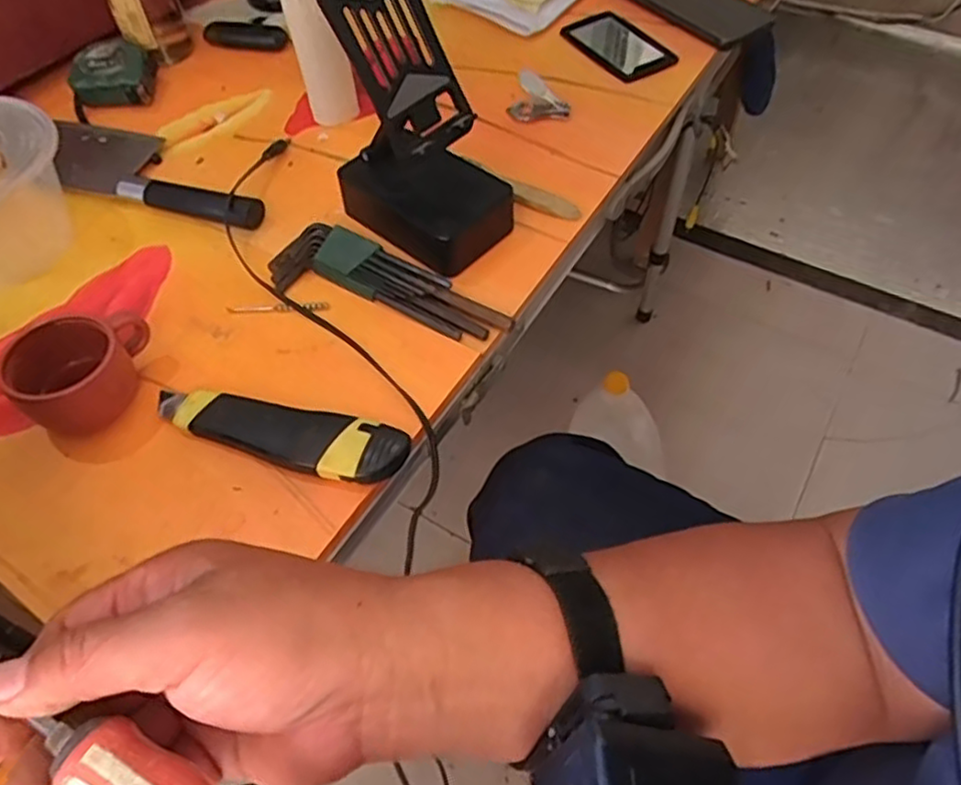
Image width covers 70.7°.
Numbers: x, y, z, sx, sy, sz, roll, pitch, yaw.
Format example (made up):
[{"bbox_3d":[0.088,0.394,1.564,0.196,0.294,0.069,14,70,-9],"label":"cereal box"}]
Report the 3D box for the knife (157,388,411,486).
[{"bbox_3d":[-0.123,0.023,0.406,0.160,0.022,0.040,15,55,10],"label":"knife"}]

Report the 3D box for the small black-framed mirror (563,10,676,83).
[{"bbox_3d":[0.135,-0.339,0.655,0.065,0.010,0.116,-24,58,-18],"label":"small black-framed mirror"}]

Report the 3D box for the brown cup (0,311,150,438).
[{"bbox_3d":[-0.243,-0.015,0.414,0.052,0.046,0.078,23,56,15],"label":"brown cup"}]

